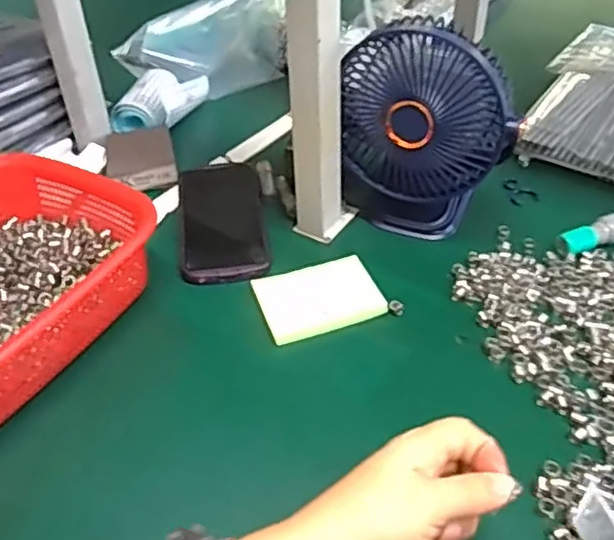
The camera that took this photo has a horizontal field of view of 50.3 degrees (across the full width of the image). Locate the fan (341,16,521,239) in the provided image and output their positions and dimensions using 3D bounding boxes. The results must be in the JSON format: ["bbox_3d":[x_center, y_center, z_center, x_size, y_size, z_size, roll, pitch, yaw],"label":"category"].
[{"bbox_3d":[0.096,-0.111,0.557,0.154,0.186,0.067,15,44,19],"label":"fan"}]

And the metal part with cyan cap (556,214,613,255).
[{"bbox_3d":[0.251,-0.030,0.573,0.065,0.018,0.023,-12,42,-11],"label":"metal part with cyan cap"}]

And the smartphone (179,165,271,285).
[{"bbox_3d":[-0.079,-0.049,0.616,0.076,0.016,0.175,-6,41,-4],"label":"smartphone"}]

